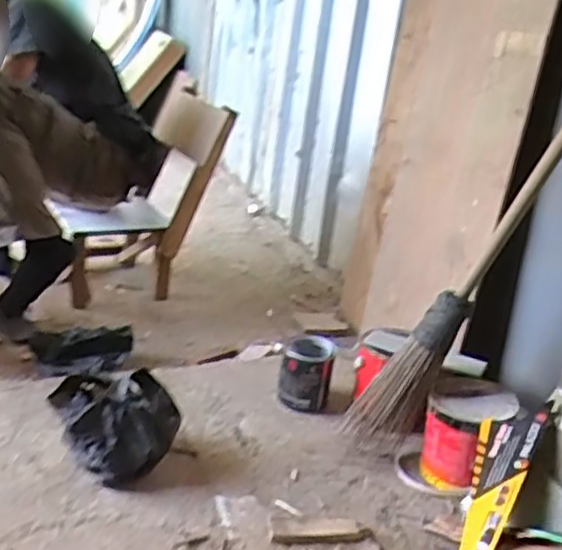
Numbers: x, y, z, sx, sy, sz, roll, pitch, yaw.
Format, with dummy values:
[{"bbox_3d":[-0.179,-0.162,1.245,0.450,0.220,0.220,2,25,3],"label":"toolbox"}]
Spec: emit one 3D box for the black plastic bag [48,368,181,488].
[{"bbox_3d":[-0.277,0.264,1.218,0.196,0.145,0.142,-6,25,-28],"label":"black plastic bag"}]

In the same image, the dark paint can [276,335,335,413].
[{"bbox_3d":[0.051,0.200,1.445,0.102,0.131,0.094,9,22,7],"label":"dark paint can"}]

